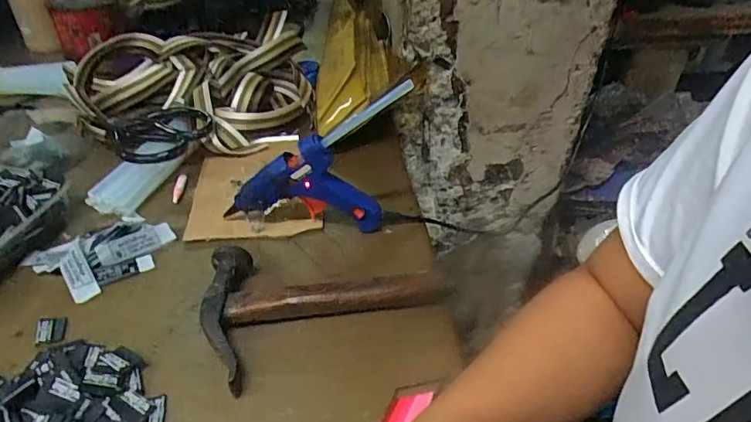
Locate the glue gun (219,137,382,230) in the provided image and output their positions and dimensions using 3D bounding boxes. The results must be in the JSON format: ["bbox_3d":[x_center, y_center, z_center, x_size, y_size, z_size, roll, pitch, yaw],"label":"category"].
[{"bbox_3d":[-0.067,-0.022,0.442,0.143,0.092,0.024,0,38,-1],"label":"glue gun"}]

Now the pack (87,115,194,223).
[{"bbox_3d":[-0.227,-0.050,0.507,0.050,0.029,0.138,13,52,16],"label":"pack"}]

